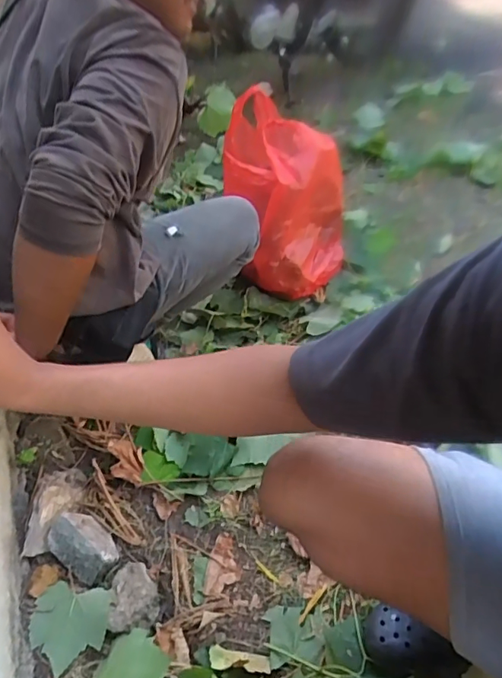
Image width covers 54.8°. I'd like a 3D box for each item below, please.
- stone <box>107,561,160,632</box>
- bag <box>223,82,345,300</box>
[{"bbox_3d":[-0.203,0.442,0.843,0.079,0.051,0.113,-7,47,-1],"label":"stone"},{"bbox_3d":[0.093,-0.390,1.358,0.303,0.451,0.334,16,51,19],"label":"bag"}]

